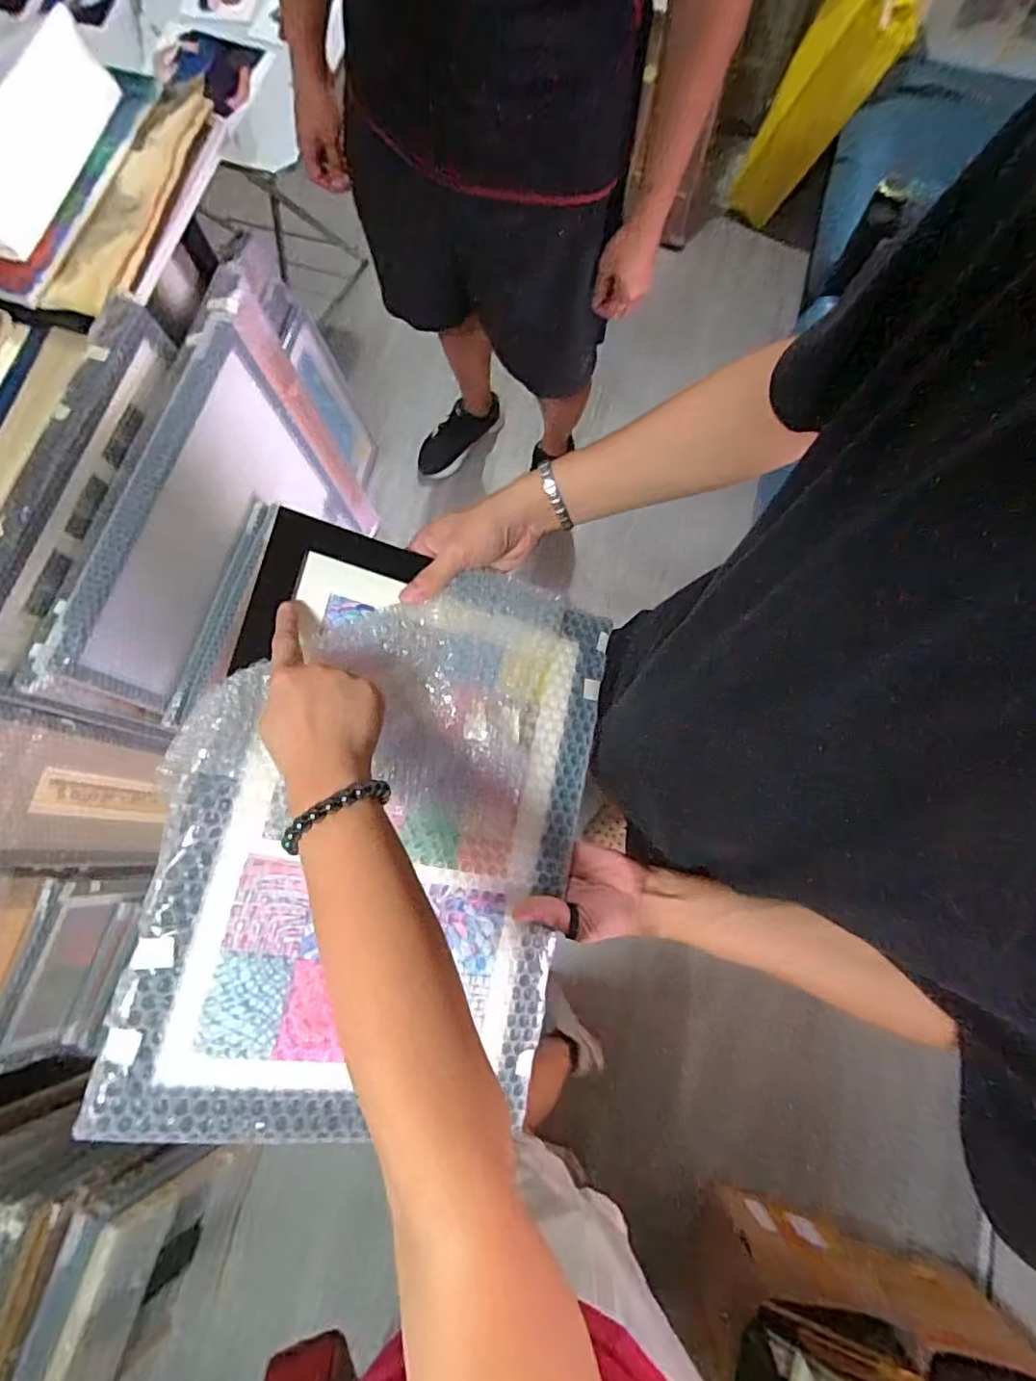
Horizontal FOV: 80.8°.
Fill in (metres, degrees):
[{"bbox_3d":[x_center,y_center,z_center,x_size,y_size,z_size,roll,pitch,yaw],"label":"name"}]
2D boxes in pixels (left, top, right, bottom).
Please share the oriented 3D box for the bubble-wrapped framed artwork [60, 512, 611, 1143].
[{"bbox_3d":[-0.093,0.102,0.466,0.304,0.034,0.427,16,79,-22],"label":"bubble-wrapped framed artwork"}]

